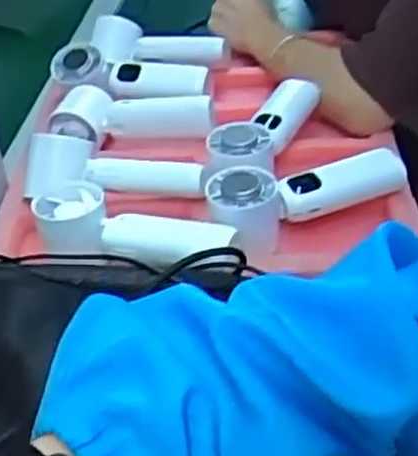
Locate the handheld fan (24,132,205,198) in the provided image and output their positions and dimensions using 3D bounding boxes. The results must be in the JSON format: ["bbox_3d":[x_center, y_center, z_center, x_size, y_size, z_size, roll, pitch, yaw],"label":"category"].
[{"bbox_3d":[-0.078,-0.048,0.632,0.142,0.042,0.060,-6,36,-2],"label":"handheld fan"}]

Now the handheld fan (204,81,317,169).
[{"bbox_3d":[0.047,-0.087,0.688,0.060,0.038,0.165,11,39,20],"label":"handheld fan"}]

